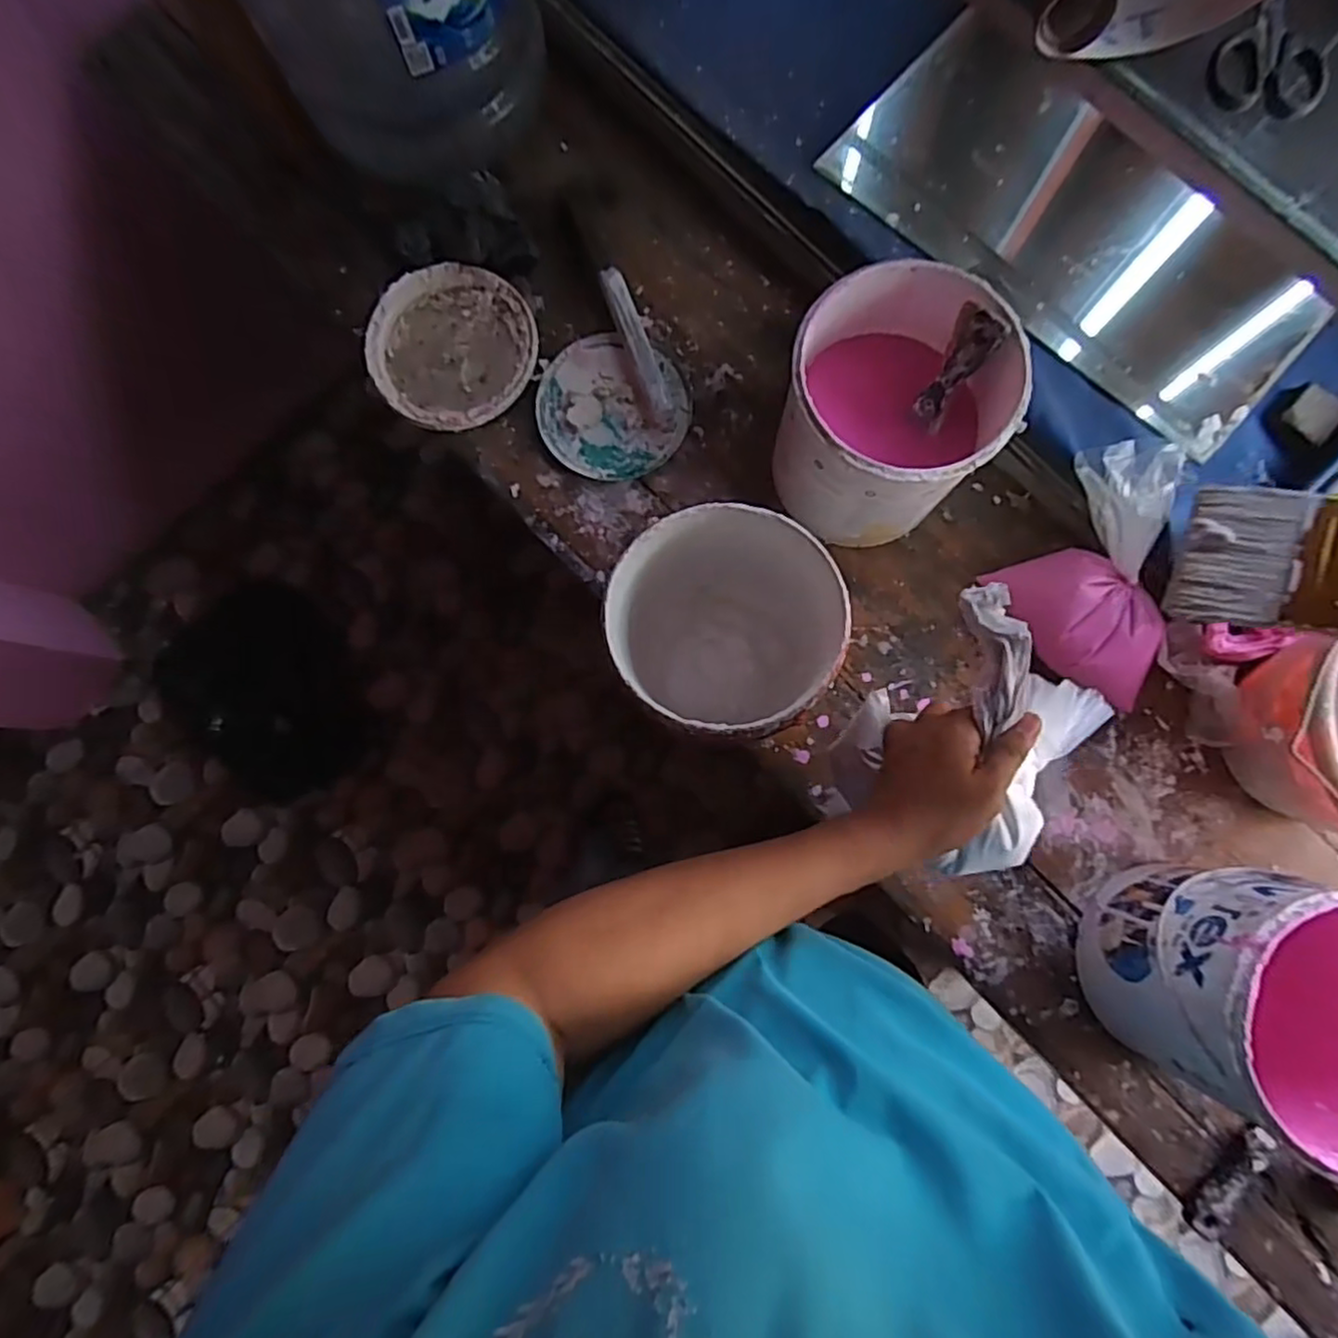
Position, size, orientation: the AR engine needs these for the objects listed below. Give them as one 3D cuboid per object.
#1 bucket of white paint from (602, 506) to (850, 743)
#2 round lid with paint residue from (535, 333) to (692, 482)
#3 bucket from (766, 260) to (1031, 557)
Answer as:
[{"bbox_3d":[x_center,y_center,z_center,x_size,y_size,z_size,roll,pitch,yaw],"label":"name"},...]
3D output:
[{"bbox_3d":[0.053,-0.029,0.584,0.180,0.179,0.168,0,83,3],"label":"bucket of white paint"},{"bbox_3d":[-0.060,-0.271,0.712,0.156,0.012,0.149,0,83,3],"label":"round lid with paint residue"},{"bbox_3d":[0.190,-0.220,0.608,0.174,0.179,0.175,0,83,3],"label":"bucket"}]

